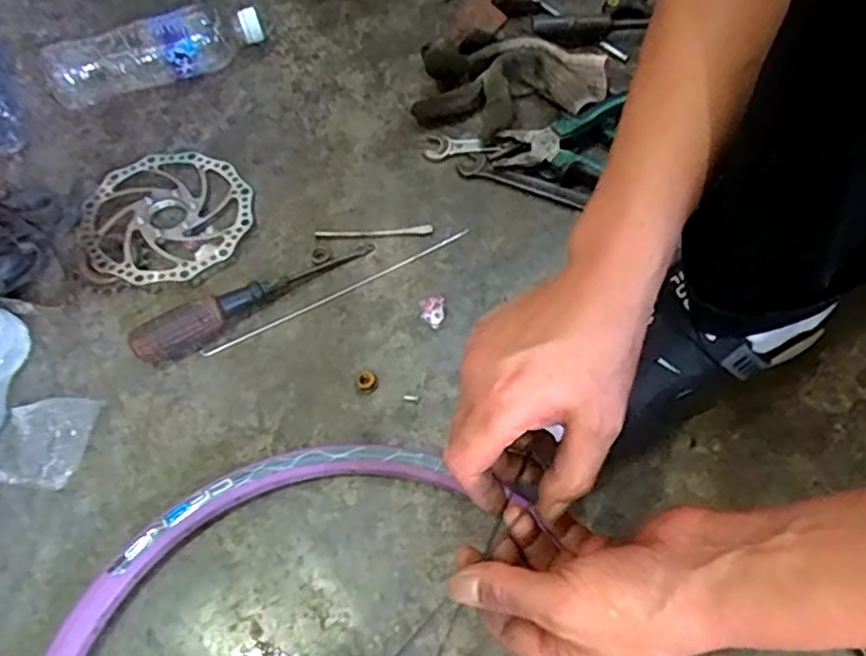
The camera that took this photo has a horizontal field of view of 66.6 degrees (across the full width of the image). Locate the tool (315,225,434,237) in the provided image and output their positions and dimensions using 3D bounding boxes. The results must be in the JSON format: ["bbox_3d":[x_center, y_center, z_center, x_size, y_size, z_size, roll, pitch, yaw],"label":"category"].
[{"bbox_3d":[-0.052,-0.087,0.590,0.104,0.006,0.008,-4,64,0],"label":"tool"}]

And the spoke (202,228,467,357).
[{"bbox_3d":[-0.081,-0.032,0.574,0.251,0.004,0.010,-26,65,-10],"label":"spoke"}]

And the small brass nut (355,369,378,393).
[{"bbox_3d":[-0.053,0.043,0.530,0.016,0.006,0.019,-29,66,-11],"label":"small brass nut"}]

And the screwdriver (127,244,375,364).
[{"bbox_3d":[-0.151,-0.030,0.558,0.209,0.032,0.028,-29,66,-11],"label":"screwdriver"}]

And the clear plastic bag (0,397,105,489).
[{"bbox_3d":[-0.301,0.088,0.515,0.075,0.022,0.068,1,64,3],"label":"clear plastic bag"}]

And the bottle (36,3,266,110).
[{"bbox_3d":[-0.280,-0.280,0.664,0.212,0.059,0.053,-19,64,-7],"label":"bottle"}]

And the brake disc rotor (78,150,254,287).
[{"bbox_3d":[-0.243,-0.104,0.602,0.146,0.010,0.146,1,60,-1],"label":"brake disc rotor"}]

